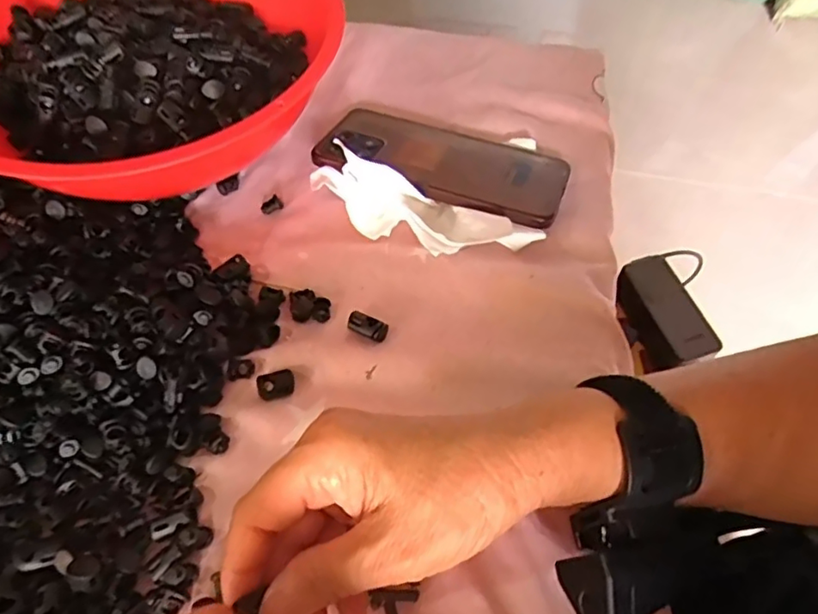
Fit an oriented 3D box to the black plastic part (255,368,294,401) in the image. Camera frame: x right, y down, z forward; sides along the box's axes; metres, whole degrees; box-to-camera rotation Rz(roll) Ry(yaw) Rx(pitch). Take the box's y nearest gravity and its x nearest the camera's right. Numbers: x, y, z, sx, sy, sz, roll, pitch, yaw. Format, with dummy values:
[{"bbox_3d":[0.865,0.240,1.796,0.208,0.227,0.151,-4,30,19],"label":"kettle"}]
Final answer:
[{"bbox_3d":[-0.072,0.041,0.318,0.020,0.004,0.015,-16,60,-10],"label":"black plastic part"}]

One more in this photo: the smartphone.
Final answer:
[{"bbox_3d":[0.023,-0.100,0.396,0.163,0.009,0.086,19,47,11],"label":"smartphone"}]

